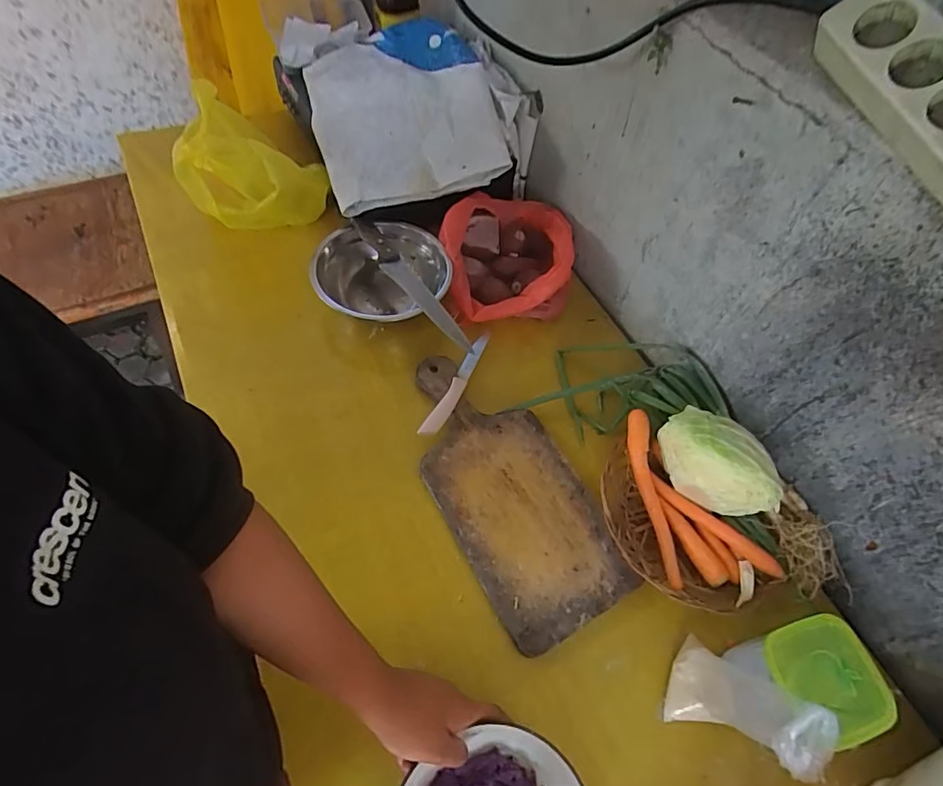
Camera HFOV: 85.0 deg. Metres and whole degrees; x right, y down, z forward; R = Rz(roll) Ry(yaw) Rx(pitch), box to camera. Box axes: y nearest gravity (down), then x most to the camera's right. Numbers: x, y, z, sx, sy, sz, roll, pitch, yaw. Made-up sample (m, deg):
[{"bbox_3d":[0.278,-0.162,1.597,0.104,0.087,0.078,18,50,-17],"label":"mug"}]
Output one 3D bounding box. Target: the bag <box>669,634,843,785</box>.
[{"bbox_3d":[0.251,0.289,0.473,0.060,0.152,0.073,47,66,-7],"label":"bag"}]

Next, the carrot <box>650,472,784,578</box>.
[{"bbox_3d":[0.279,0.149,0.593,0.160,0.021,0.023,40,67,18],"label":"carrot"}]

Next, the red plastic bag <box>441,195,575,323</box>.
[{"bbox_3d":[0.051,-0.206,0.769,0.189,0.069,0.196,-4,61,-4],"label":"red plastic bag"}]

